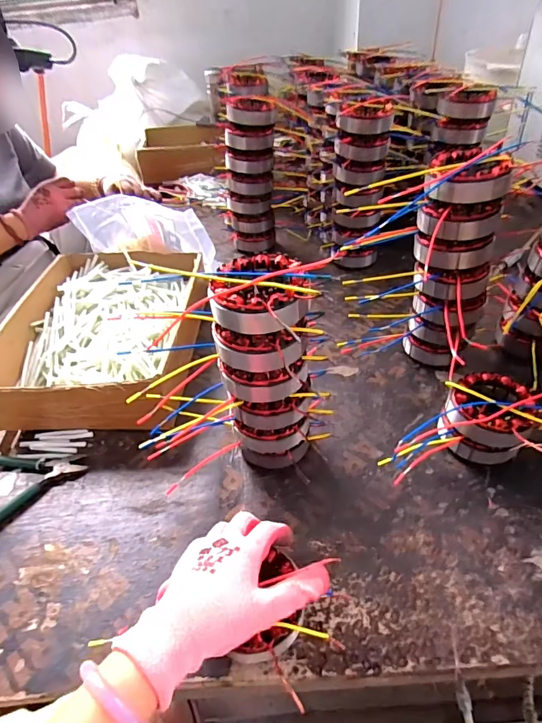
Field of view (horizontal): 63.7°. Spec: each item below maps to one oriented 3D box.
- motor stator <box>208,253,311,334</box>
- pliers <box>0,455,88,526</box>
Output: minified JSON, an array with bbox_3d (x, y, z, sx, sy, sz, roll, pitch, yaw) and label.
[{"bbox_3d":[-0.011,-0.061,0.382,0.083,0.039,0.083,-7,42,-2],"label":"motor stator"},{"bbox_3d":[-0.293,0.136,0.505,0.141,0.011,0.109,-19,44,-15],"label":"pliers"}]

